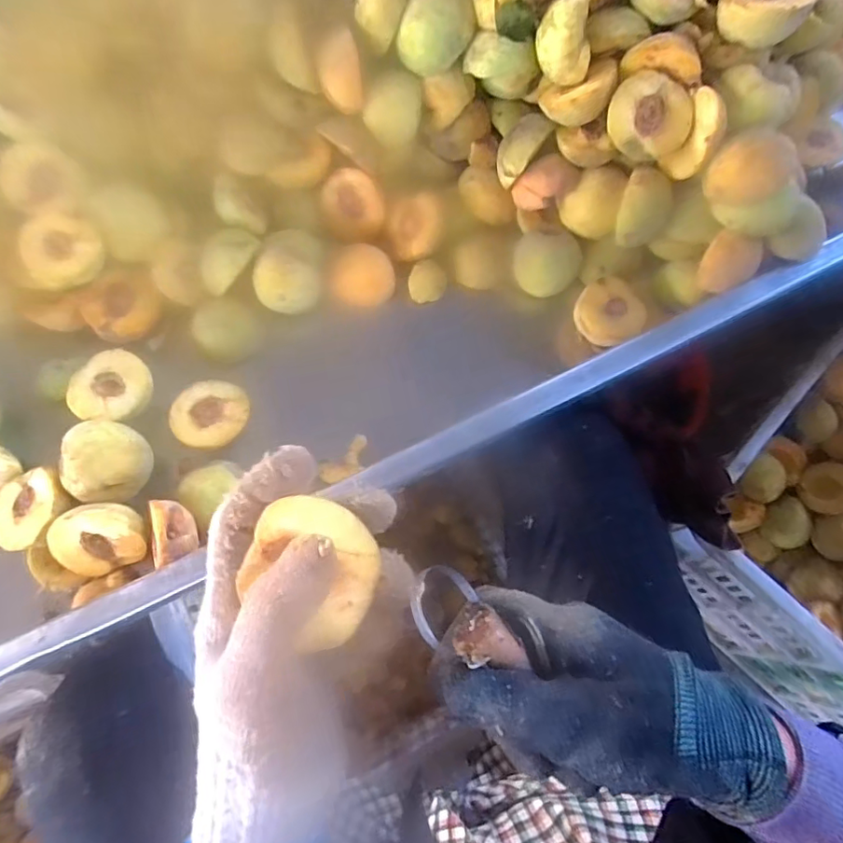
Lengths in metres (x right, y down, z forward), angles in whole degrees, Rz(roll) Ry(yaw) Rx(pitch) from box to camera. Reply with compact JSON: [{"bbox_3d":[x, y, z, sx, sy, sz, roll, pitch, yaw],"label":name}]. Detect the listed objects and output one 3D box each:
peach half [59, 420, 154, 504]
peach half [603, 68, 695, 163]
[{"bbox_3d":[-0.240,0.031,0.411,0.033,0.057,0.060,4,114,33],"label":"peach half"},{"bbox_3d":[0.174,-0.234,0.423,0.061,0.030,0.057,27,97,-3],"label":"peach half"}]

